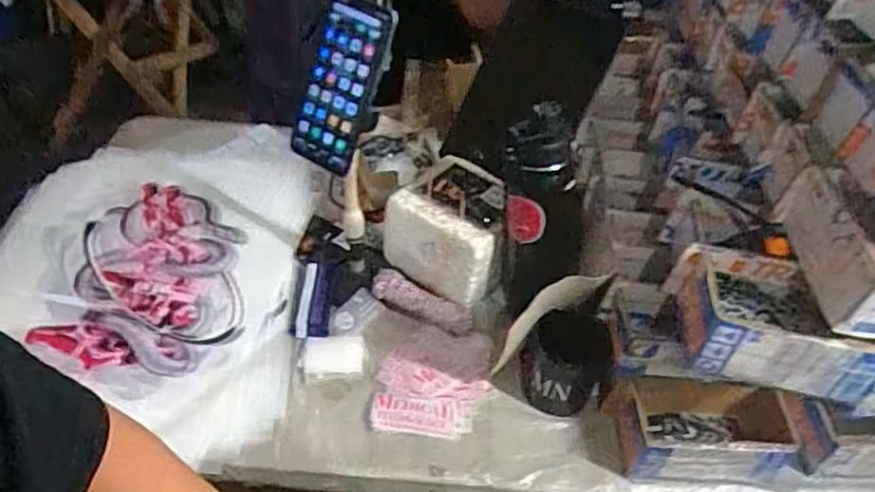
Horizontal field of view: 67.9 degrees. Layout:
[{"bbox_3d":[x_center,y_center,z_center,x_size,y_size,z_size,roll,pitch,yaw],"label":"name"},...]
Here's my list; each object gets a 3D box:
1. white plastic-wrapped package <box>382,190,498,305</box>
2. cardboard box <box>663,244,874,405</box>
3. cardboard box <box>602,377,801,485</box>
[{"bbox_3d":[-0.002,0.009,0.814,0.150,0.118,0.038,30,49,23],"label":"white plastic-wrapped package"},{"bbox_3d":[0.303,0.069,0.590,0.163,0.064,0.103,11,44,5],"label":"cardboard box"},{"bbox_3d":[0.281,0.195,0.685,0.185,0.080,0.082,2,44,-4],"label":"cardboard box"}]

